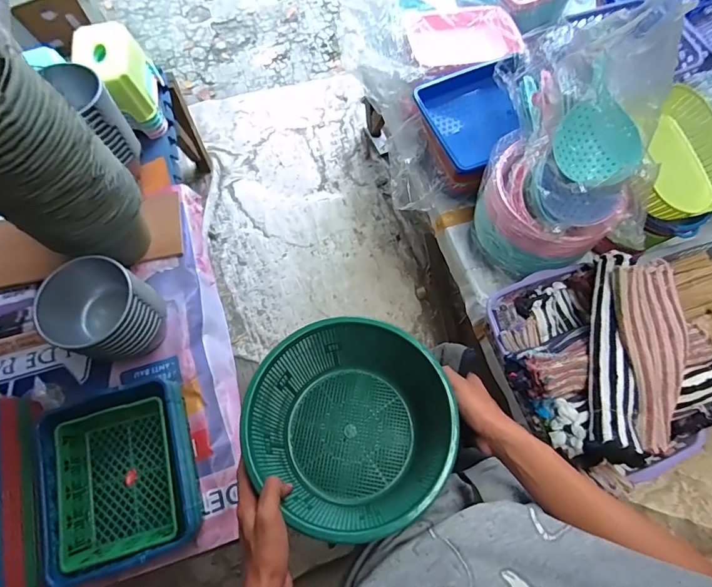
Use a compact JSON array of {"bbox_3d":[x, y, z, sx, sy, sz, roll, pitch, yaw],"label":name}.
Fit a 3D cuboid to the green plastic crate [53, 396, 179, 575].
[{"bbox_3d":[-0.488,0.388,0.847,0.226,0.083,0.282,-17,71,-5],"label":"green plastic crate"}]

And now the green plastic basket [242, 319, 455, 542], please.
[{"bbox_3d":[-0.006,0.168,0.543,0.244,0.144,0.238,0,71,0],"label":"green plastic basket"}]

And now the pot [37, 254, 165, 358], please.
[{"bbox_3d":[-0.545,0.051,0.914,0.155,0.259,0.185,25,73,9],"label":"pot"}]

